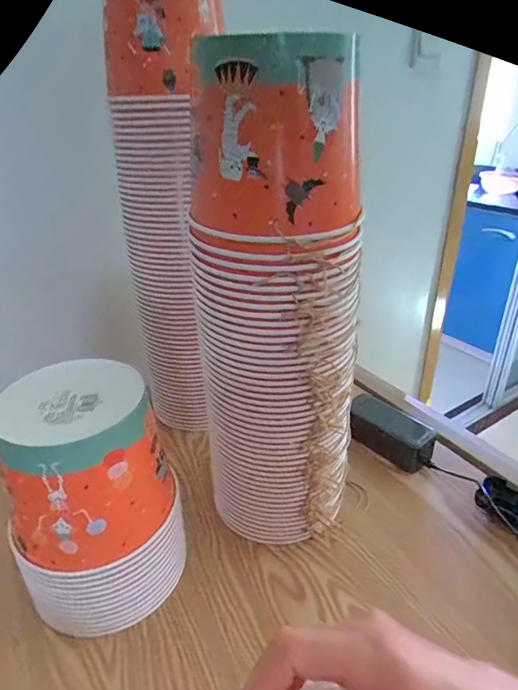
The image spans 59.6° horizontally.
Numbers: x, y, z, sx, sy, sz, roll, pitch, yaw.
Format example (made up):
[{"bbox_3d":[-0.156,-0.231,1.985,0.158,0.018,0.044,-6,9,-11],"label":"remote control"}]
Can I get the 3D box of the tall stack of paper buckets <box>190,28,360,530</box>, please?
[{"bbox_3d":[0.017,-0.002,0.448,0.132,0.489,0.140,-17,32,-27],"label":"tall stack of paper buckets"}]

